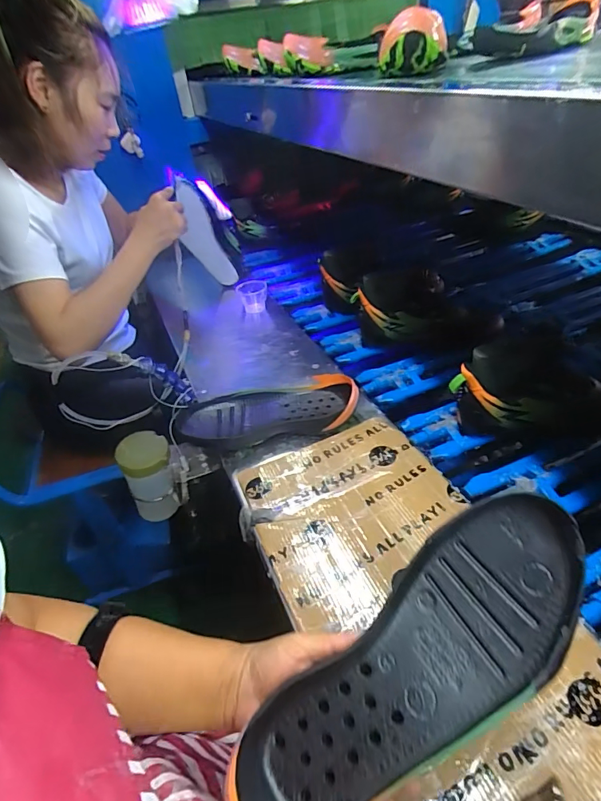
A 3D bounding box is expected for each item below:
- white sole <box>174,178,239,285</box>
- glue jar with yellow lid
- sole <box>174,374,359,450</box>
[{"bbox_3d":[-0.219,-0.359,0.956,0.089,0.269,0.037,7,61,16],"label":"white sole"},{"bbox_3d":[-0.230,0.120,0.680,0.072,0.126,0.070,-4,38,3],"label":"glue jar with yellow lid"},{"bbox_3d":[-0.049,0.017,0.642,0.256,0.049,0.099,-11,38,-5],"label":"sole"}]

